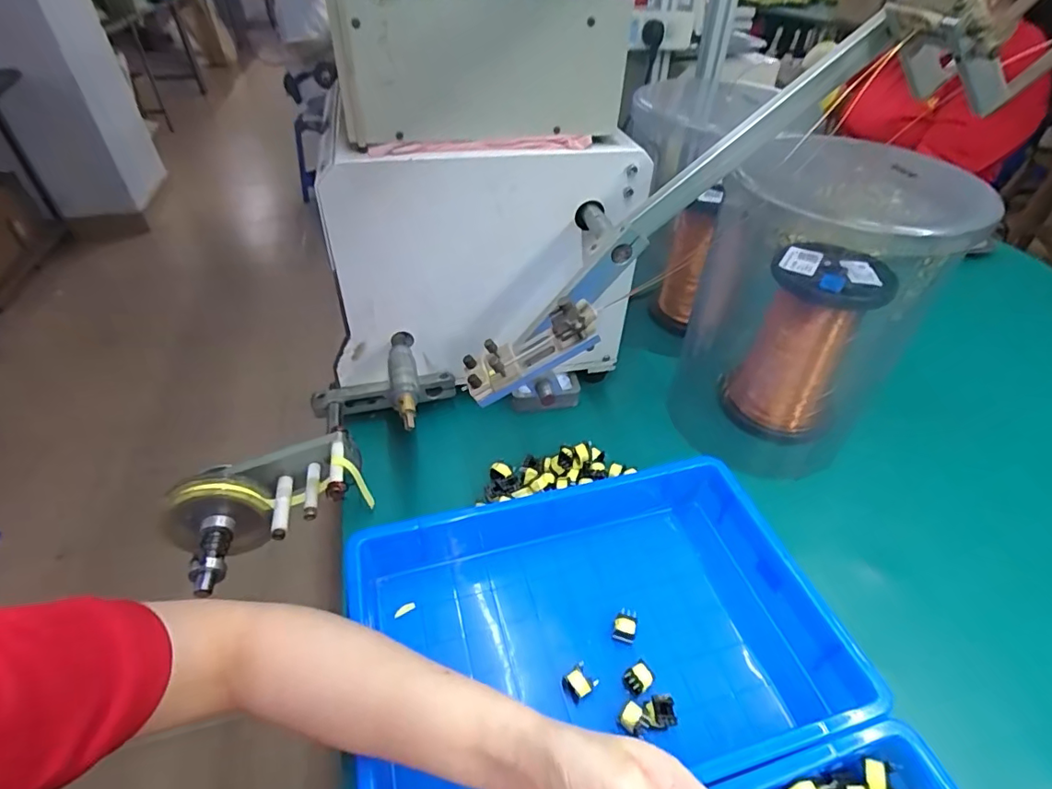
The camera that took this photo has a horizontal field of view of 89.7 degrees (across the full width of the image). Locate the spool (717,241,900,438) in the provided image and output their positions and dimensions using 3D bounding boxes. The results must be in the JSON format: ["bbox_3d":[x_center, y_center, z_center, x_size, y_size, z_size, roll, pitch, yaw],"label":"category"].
[{"bbox_3d":[0.318,-0.054,0.614,0.109,0.199,0.110,0,42,0],"label":"spool"}]

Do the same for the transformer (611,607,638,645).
[{"bbox_3d":[0.087,0.200,0.458,0.020,0.022,0.021,15,44,15],"label":"transformer"}]

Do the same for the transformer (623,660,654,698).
[{"bbox_3d":[0.091,0.228,0.425,0.022,0.011,0.019,-21,47,-22],"label":"transformer"}]

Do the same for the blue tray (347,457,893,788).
[{"bbox_3d":[0.049,0.195,0.444,0.387,0.068,0.254,-11,44,-12],"label":"blue tray"}]

